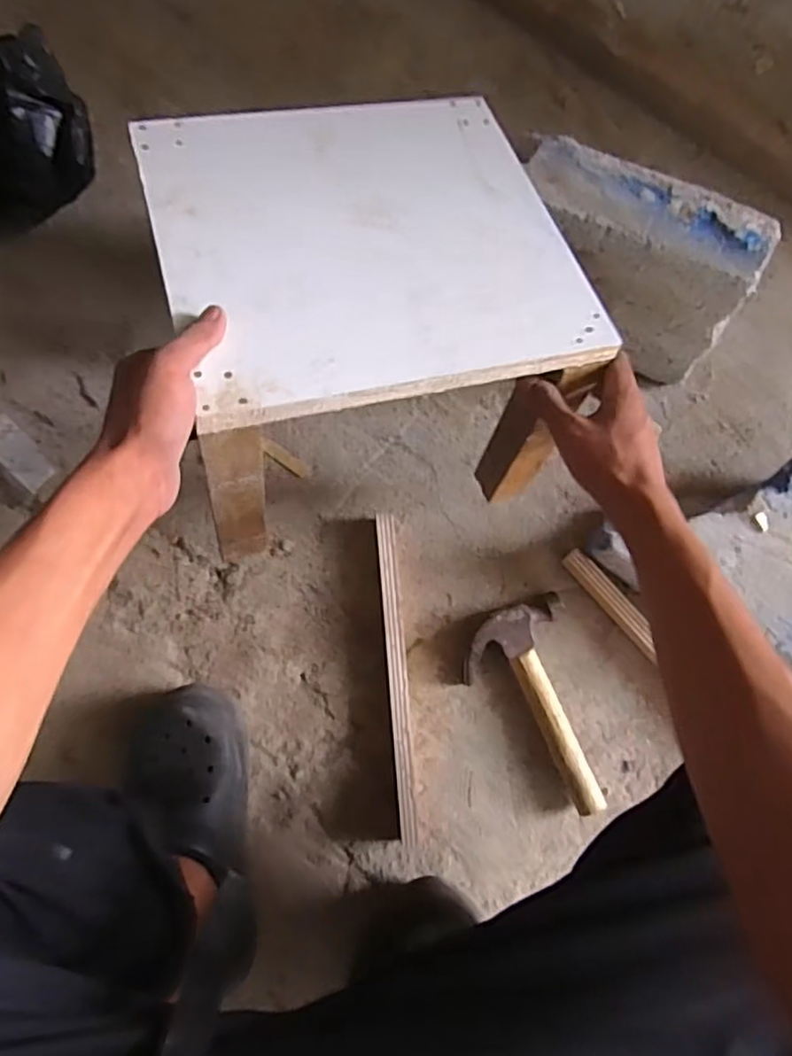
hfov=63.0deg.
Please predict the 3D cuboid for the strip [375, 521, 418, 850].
[{"bbox_3d":[0.002,0.149,0.664,0.020,0.027,0.326,-5,82,-1],"label":"strip"}]

